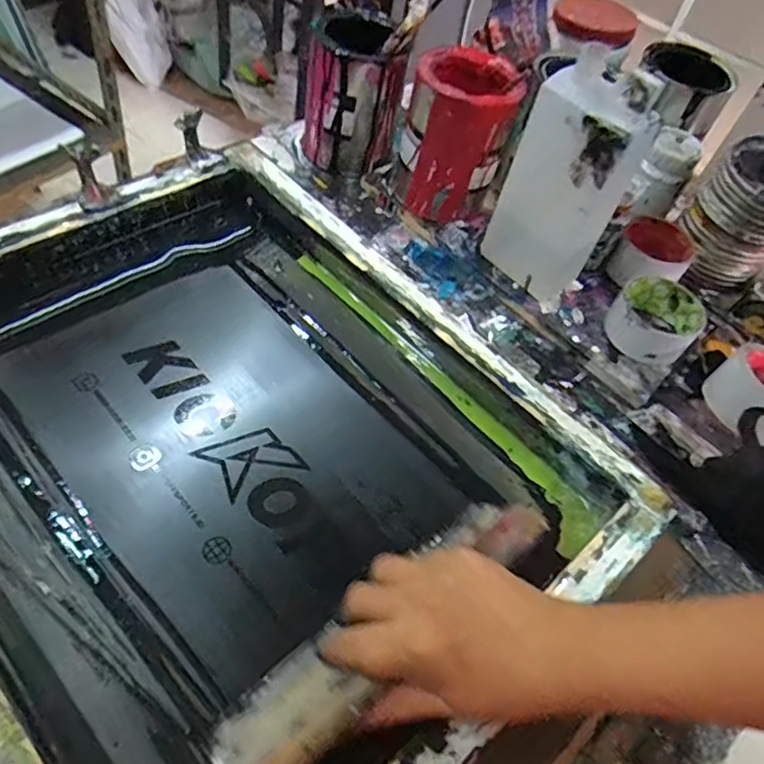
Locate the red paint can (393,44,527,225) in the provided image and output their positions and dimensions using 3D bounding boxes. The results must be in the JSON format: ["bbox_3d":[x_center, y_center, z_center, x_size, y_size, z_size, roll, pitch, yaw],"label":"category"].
[{"bbox_3d":[0.079,-0.258,0.654,0.110,0.147,0.103,6,53,-8],"label":"red paint can"}]

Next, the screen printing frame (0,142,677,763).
[{"bbox_3d":[-0.122,0.040,0.476,0.449,0.056,0.545,-35,68,-30],"label":"screen printing frame"}]

